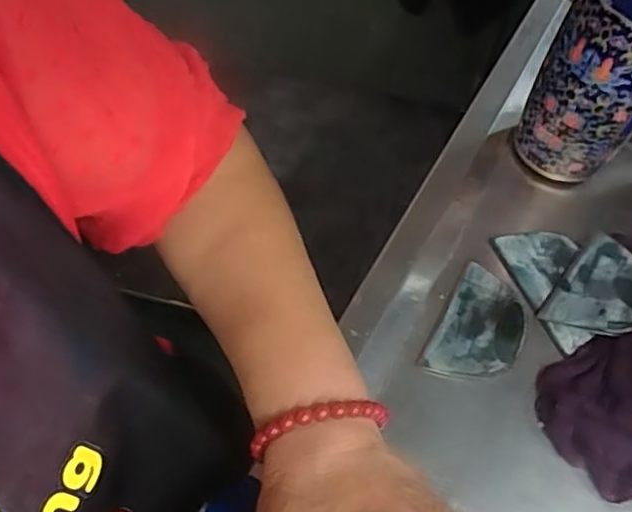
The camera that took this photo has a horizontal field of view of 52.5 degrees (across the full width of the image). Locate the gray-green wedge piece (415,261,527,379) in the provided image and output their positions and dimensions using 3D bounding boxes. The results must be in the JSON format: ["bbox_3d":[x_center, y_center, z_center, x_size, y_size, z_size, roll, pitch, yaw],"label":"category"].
[{"bbox_3d":[0.111,0.048,0.433,0.055,0.008,0.086,26,61,14],"label":"gray-green wedge piece"}]

